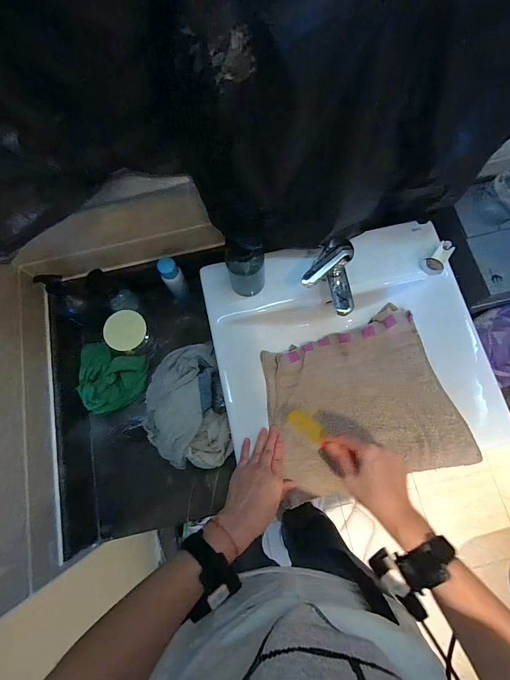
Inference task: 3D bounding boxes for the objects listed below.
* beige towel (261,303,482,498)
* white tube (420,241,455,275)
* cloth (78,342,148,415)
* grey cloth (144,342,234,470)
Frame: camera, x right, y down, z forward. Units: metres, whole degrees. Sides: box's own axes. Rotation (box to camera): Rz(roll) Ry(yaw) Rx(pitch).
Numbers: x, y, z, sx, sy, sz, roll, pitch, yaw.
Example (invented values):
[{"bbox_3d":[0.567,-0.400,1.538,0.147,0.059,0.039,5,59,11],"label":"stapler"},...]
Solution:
[{"bbox_3d":[0.186,0.104,0.604,0.308,0.092,0.276,-12,76,-1],"label":"beige towel"},{"bbox_3d":[0.346,-0.154,0.618,0.036,0.033,0.057,40,80,11],"label":"white tube"},{"bbox_3d":[-0.309,0.080,0.701,0.139,0.039,0.144,0,76,2],"label":"cloth"},{"bbox_3d":[-0.143,0.131,0.658,0.156,0.078,0.240,-14,76,-2],"label":"grey cloth"}]

